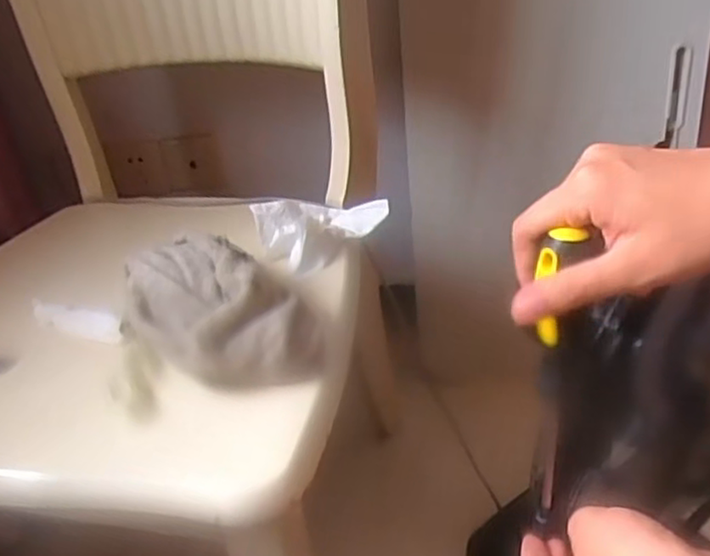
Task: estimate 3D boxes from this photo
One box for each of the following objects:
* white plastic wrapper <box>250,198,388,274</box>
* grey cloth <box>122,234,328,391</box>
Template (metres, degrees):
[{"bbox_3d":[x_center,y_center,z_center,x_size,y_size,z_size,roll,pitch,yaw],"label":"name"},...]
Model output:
[{"bbox_3d":[-0.035,-0.051,0.632,0.110,0.037,0.082,-31,41,-32],"label":"white plastic wrapper"},{"bbox_3d":[-0.101,0.027,0.514,0.168,0.061,0.130,22,43,36],"label":"grey cloth"}]

